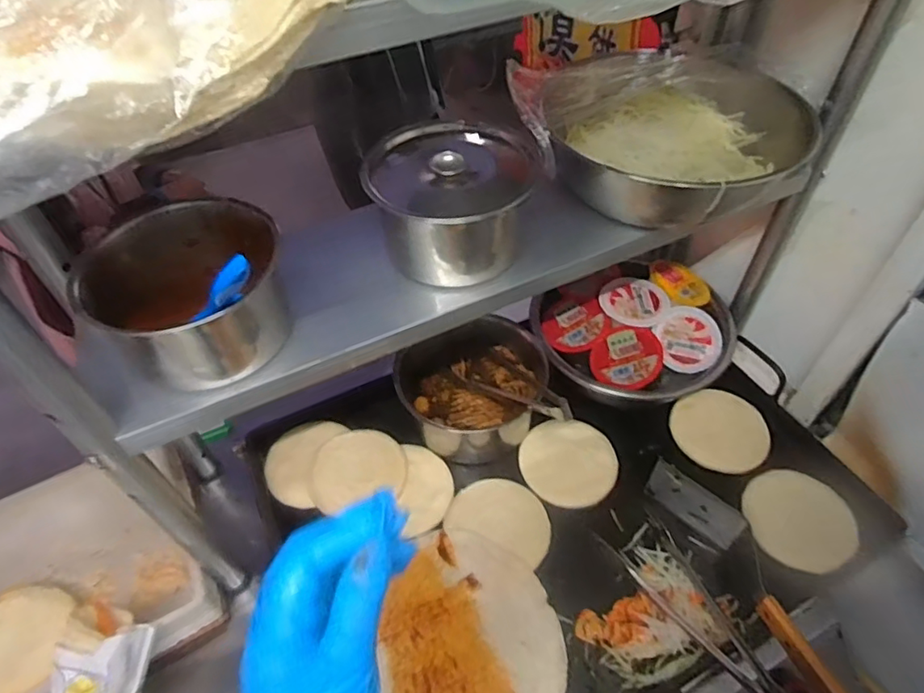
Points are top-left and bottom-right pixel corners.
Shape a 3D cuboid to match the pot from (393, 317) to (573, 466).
[{"bbox_3d":[0.015,0.046,0.770,0.193,0.093,0.190,-2,49,2],"label":"pot"}]

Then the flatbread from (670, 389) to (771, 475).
[{"bbox_3d":[0.350,0.113,0.776,0.119,0.010,0.136,-10,40,-1],"label":"flatbread"}]

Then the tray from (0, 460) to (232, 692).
[{"bbox_3d":[-0.483,0.270,0.652,0.360,0.110,0.281,-22,51,-14],"label":"tray"}]

